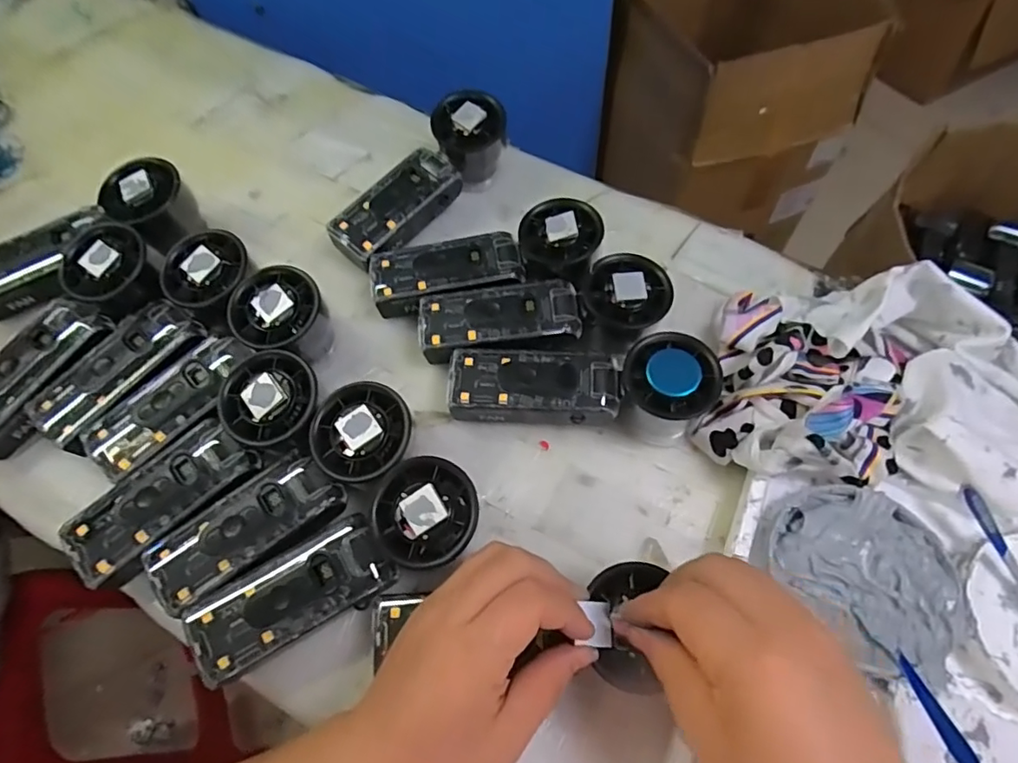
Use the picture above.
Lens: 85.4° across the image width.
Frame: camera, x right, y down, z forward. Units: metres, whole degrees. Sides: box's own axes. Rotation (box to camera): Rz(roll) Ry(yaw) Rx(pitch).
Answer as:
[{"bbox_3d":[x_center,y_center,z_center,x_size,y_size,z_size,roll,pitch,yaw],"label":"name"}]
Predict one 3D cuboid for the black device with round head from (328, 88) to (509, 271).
[{"bbox_3d":[-0.070,-0.158,0.430,0.048,0.055,0.158,37,69,21],"label":"black device with round head"}]

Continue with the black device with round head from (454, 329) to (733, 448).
[{"bbox_3d":[0.046,0.003,0.361,0.166,0.052,0.052,4,61,5],"label":"black device with round head"}]

